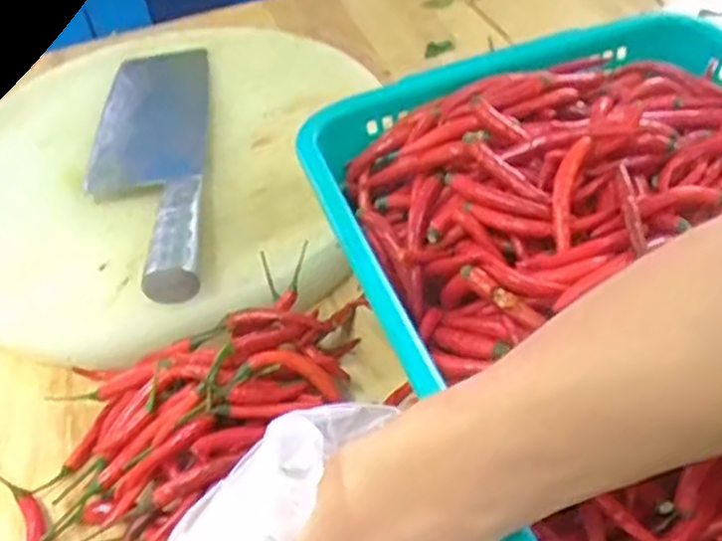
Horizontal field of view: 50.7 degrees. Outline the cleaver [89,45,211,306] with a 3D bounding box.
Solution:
[{"bbox_3d":[-0.164,-0.094,0.581,0.087,0.027,0.315,-9,46,-3],"label":"cleaver"}]

